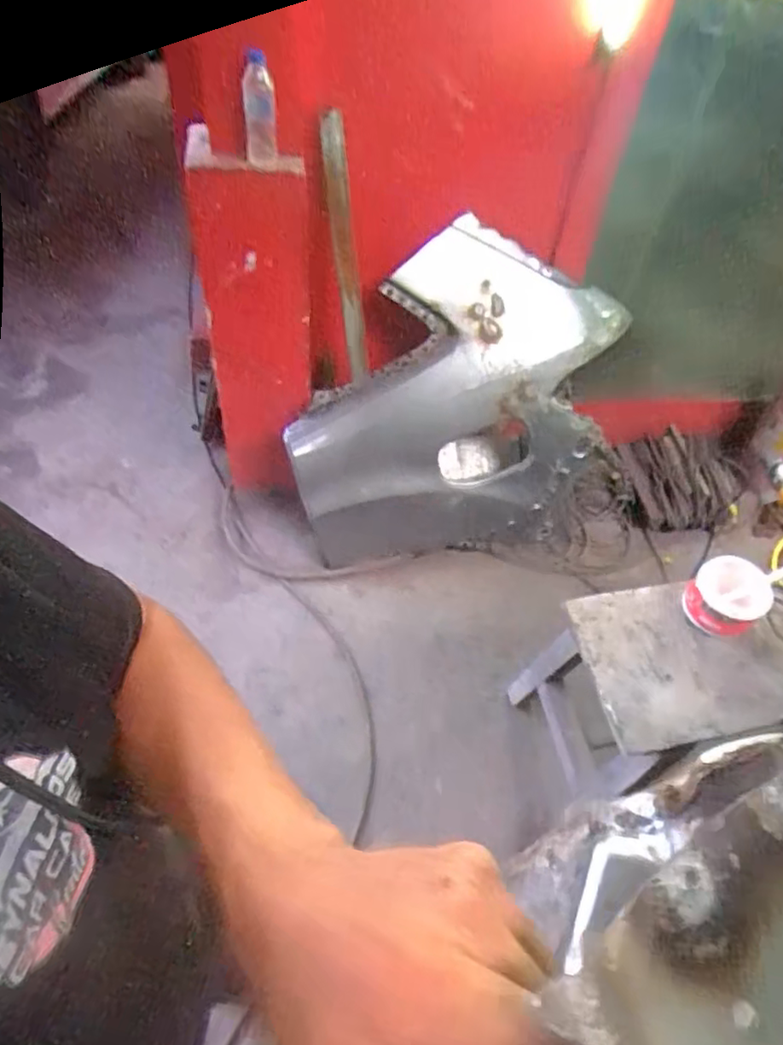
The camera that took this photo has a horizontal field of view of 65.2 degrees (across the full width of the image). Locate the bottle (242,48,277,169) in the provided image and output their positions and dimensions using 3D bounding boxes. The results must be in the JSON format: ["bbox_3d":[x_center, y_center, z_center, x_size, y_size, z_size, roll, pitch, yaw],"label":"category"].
[{"bbox_3d":[-0.252,-0.769,1.164,0.059,0.211,0.058,-8,75,-12],"label":"bottle"}]

